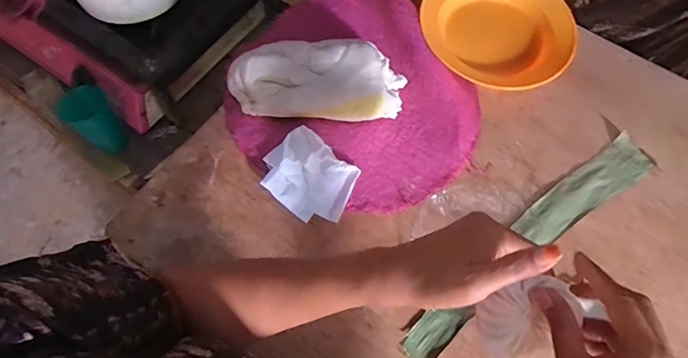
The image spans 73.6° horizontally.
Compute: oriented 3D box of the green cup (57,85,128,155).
[{"bbox_3d":[-0.413,-0.096,0.769,0.073,0.113,0.072,0,65,1],"label":"green cup"}]

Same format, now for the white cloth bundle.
[{"bbox_3d":[-0.033,-0.120,0.585,0.212,0.086,0.086,-2,65,0],"label":"white cloth bundle"}]

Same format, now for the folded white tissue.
[{"bbox_3d":[-0.043,-0.003,0.574,0.111,0.033,0.092,33,70,15],"label":"folded white tissue"}]

